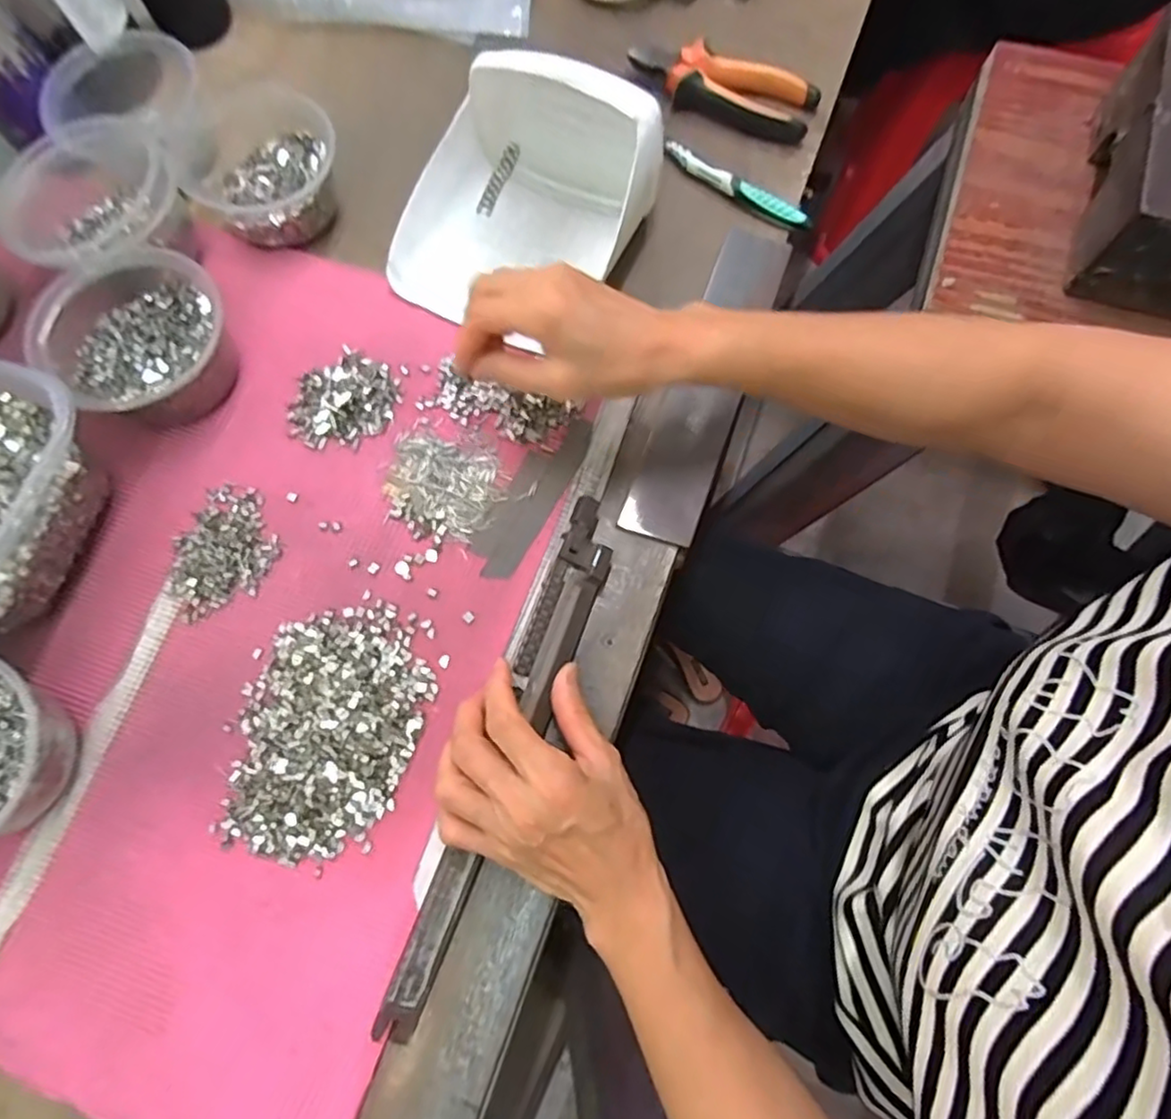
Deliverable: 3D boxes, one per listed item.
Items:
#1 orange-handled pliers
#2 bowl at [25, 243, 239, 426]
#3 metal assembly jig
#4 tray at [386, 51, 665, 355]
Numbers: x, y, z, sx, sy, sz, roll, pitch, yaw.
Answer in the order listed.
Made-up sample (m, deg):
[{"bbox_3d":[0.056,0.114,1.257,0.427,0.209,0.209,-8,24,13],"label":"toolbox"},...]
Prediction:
[{"bbox_3d":[0.108,-0.375,0.514,0.147,0.024,0.049,23,76,8],"label":"orange-handled pliers"},{"bbox_3d":[-0.294,-0.145,0.432,0.113,0.062,0.109,0,74,2],"label":"bowl"},{"bbox_3d":[-0.046,0.108,0.376,0.033,0.015,0.311,21,76,7],"label":"metal assembly jig"},{"bbox_3d":[-0.041,-0.256,0.452,0.155,0.081,0.180,24,76,8],"label":"tray"}]

